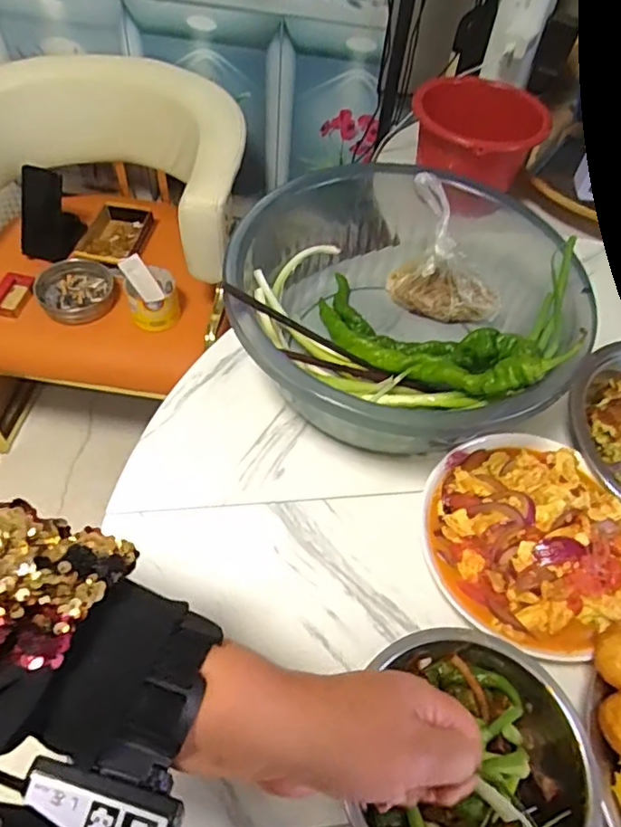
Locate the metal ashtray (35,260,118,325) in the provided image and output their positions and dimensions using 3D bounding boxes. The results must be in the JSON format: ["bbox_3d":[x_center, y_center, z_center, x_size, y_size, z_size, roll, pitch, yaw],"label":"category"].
[{"bbox_3d":[-0.442,-0.231,1.117,0.143,0.055,0.130,-12,56,-13],"label":"metal ashtray"}]

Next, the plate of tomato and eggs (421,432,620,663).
[{"bbox_3d":[0.195,0.102,0.513,0.179,0.056,0.185,2,54,-3],"label":"plate of tomato and eggs"}]

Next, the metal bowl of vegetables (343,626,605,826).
[{"bbox_3d":[0.105,0.241,0.406,0.155,0.065,0.163,2,54,-3],"label":"metal bowl of vegetables"}]

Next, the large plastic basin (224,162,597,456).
[{"bbox_3d":[0.099,-0.114,0.613,0.335,0.141,0.303,0,55,-5],"label":"large plastic basin"}]

